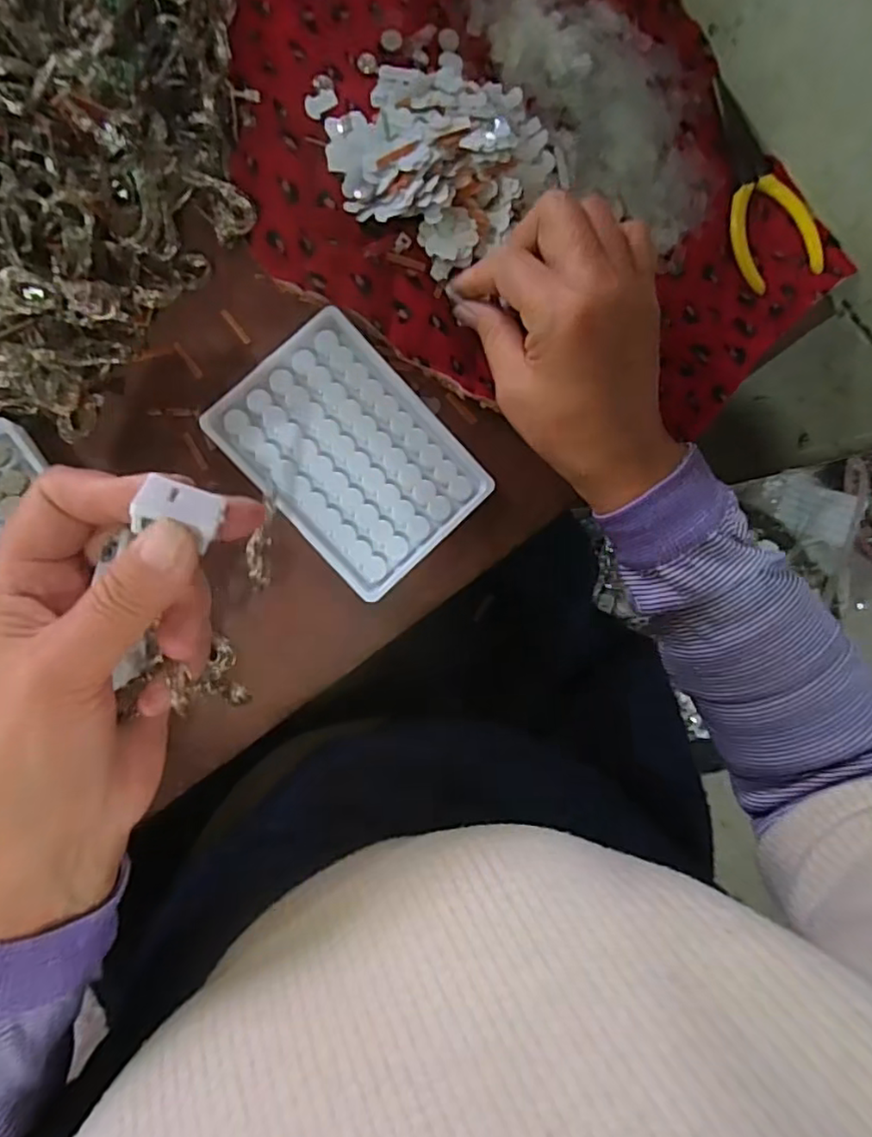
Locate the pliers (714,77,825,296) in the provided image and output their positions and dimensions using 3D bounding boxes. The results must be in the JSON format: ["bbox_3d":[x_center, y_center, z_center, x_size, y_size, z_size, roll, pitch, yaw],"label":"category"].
[{"bbox_3d":[0.189,-0.225,0.355,0.048,0.008,0.119,-18,93,-7],"label":"pliers"}]

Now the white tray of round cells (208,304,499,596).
[{"bbox_3d":[-0.044,-0.061,0.325,0.097,0.006,0.131,-43,96,-5],"label":"white tray of round cells"}]

